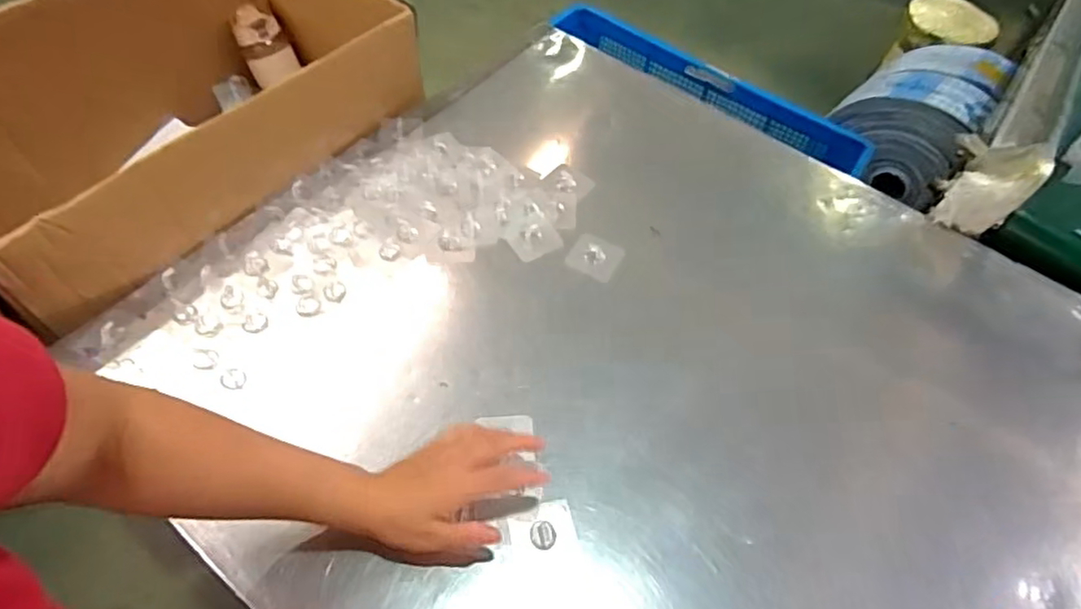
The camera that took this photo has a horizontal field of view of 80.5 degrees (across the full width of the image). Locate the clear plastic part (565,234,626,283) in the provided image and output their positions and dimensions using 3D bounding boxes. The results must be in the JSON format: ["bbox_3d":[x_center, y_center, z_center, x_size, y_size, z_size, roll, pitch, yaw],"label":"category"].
[{"bbox_3d":[0.061,-0.053,0.725,0.055,0.007,0.053,24,58,11],"label":"clear plastic part"}]

